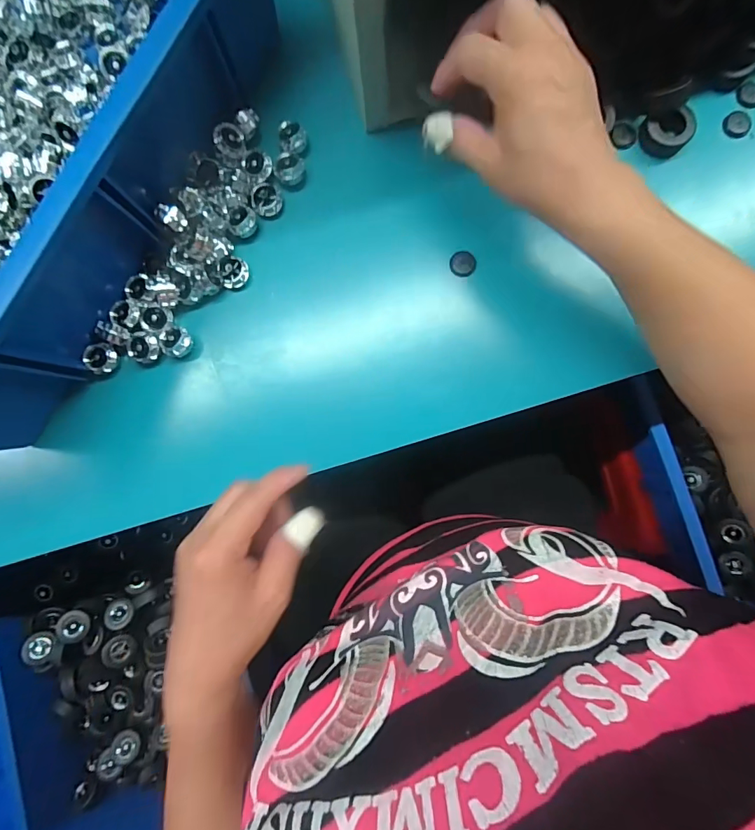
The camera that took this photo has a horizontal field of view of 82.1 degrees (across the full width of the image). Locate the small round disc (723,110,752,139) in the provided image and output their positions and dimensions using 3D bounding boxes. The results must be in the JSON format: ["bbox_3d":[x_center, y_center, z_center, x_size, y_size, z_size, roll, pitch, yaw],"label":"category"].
[{"bbox_3d":[0.293,-0.236,0.352,0.020,0.004,0.022,0,89,1],"label":"small round disc"}]

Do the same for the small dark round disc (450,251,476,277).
[{"bbox_3d":[0.070,-0.123,0.354,0.021,0.004,0.020,-1,89,1],"label":"small dark round disc"}]

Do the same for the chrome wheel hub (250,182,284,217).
[{"bbox_3d":[-0.089,-0.175,0.351,0.023,0.010,0.024,0,89,1],"label":"chrome wheel hub"}]

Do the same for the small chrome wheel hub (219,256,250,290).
[{"bbox_3d":[-0.116,-0.115,0.350,0.020,0.010,0.025,18,90,2],"label":"small chrome wheel hub"}]

